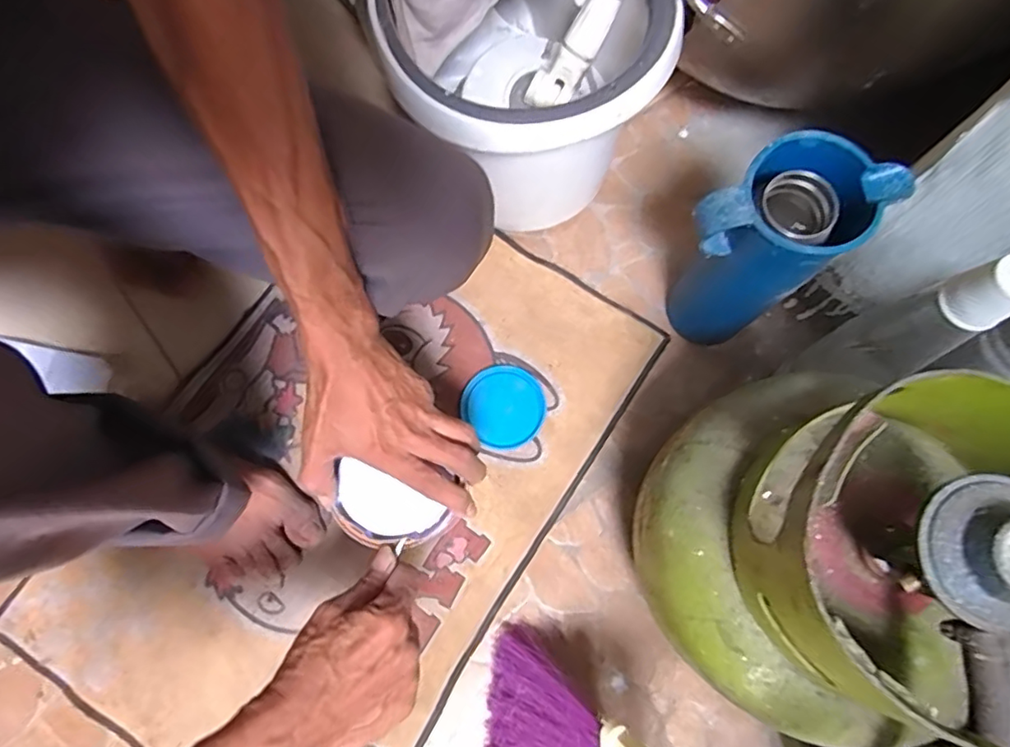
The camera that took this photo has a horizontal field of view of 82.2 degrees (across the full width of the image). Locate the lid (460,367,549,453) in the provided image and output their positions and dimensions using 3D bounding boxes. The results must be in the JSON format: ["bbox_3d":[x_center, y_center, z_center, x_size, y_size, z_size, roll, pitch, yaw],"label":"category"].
[{"bbox_3d":[0.000,0.032,0.573,0.077,0.010,0.080,0,76,-2],"label":"lid"}]

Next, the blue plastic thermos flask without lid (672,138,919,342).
[{"bbox_3d":[0.201,-0.091,0.498,0.120,0.233,0.088,-34,79,-10],"label":"blue plastic thermos flask without lid"}]

